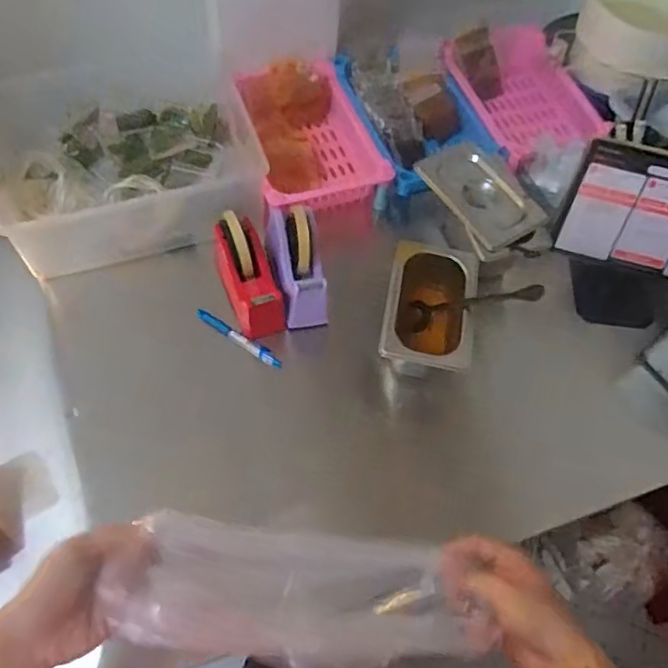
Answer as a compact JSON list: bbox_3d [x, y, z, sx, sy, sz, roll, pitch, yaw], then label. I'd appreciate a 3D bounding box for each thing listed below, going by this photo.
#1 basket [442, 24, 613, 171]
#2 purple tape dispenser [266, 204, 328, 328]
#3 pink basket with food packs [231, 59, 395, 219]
[{"bbox_3d":[0.322,-0.414,1.025,0.195,0.054,0.304,-16,64,-12],"label":"basket"},{"bbox_3d":[-0.051,-0.100,0.809,0.057,0.074,0.174,-13,79,-11],"label":"purple tape dispenser"},{"bbox_3d":[-0.039,-0.316,0.969,0.190,0.082,0.288,-12,63,-10],"label":"pink basket with food packs"}]

